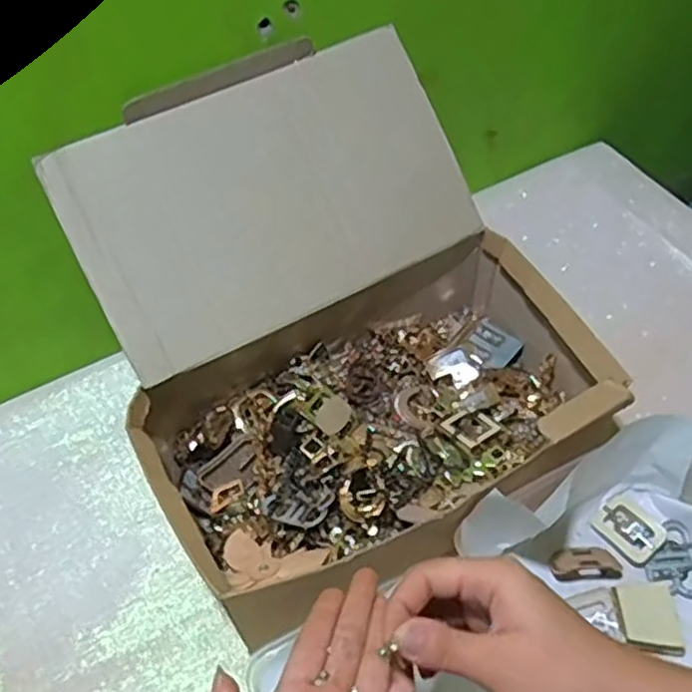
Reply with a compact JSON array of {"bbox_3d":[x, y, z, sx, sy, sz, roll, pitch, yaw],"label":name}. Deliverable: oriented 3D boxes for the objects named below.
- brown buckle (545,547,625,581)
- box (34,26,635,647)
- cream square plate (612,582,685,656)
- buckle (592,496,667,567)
[{"bbox_3d":[0.177,0.159,0.541,0.052,0.012,0.025,-3,50,2],"label":"brown buckle"},{"bbox_3d":[-0.006,-0.018,0.568,0.332,0.225,0.347,-22,52,-13],"label":"box"},{"bbox_3d":[0.213,0.191,0.512,0.039,0.012,0.050,-2,50,4],"label":"cream square plate"},{"bbox_3d":[0.214,0.139,0.553,0.037,0.007,0.046,-48,54,1],"label":"buckle"}]

